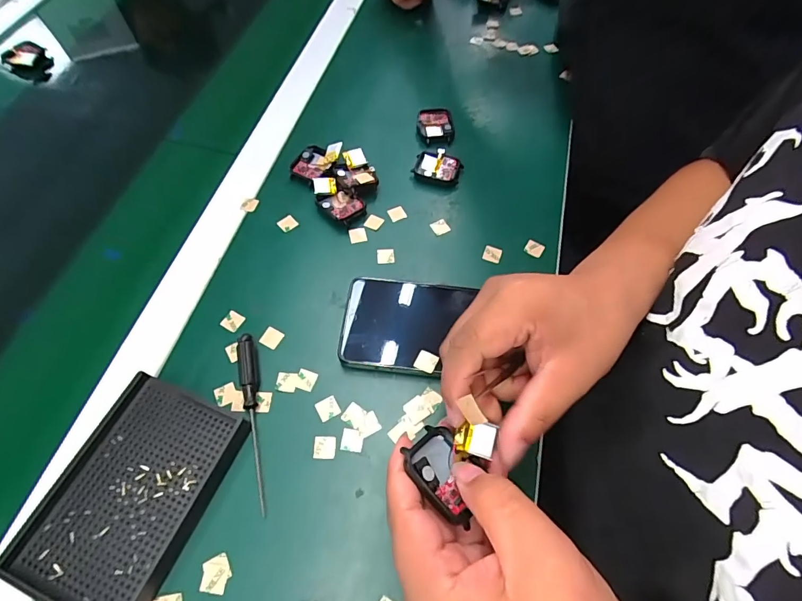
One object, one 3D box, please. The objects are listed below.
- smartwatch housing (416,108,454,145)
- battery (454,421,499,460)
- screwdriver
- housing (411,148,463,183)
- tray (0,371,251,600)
[{"bbox_3d":[0.037,-0.190,0.460,0.039,0.012,0.047,4,61,1],"label":"smartwatch housing"},{"bbox_3d":[0.041,0.075,0.230,0.021,0.004,0.018,14,62,6],"label":"battery"},{"bbox_3d":[-0.110,0.085,0.313,0.014,0.012,0.129,-13,62,-8],"label":"screwdriver"},{"bbox_3d":[0.037,-0.136,0.431,0.048,0.016,0.035,21,63,10],"label":"housing"},{"bbox_3d":[-0.179,0.126,0.286,0.099,0.020,0.136,20,63,10],"label":"tray"}]

